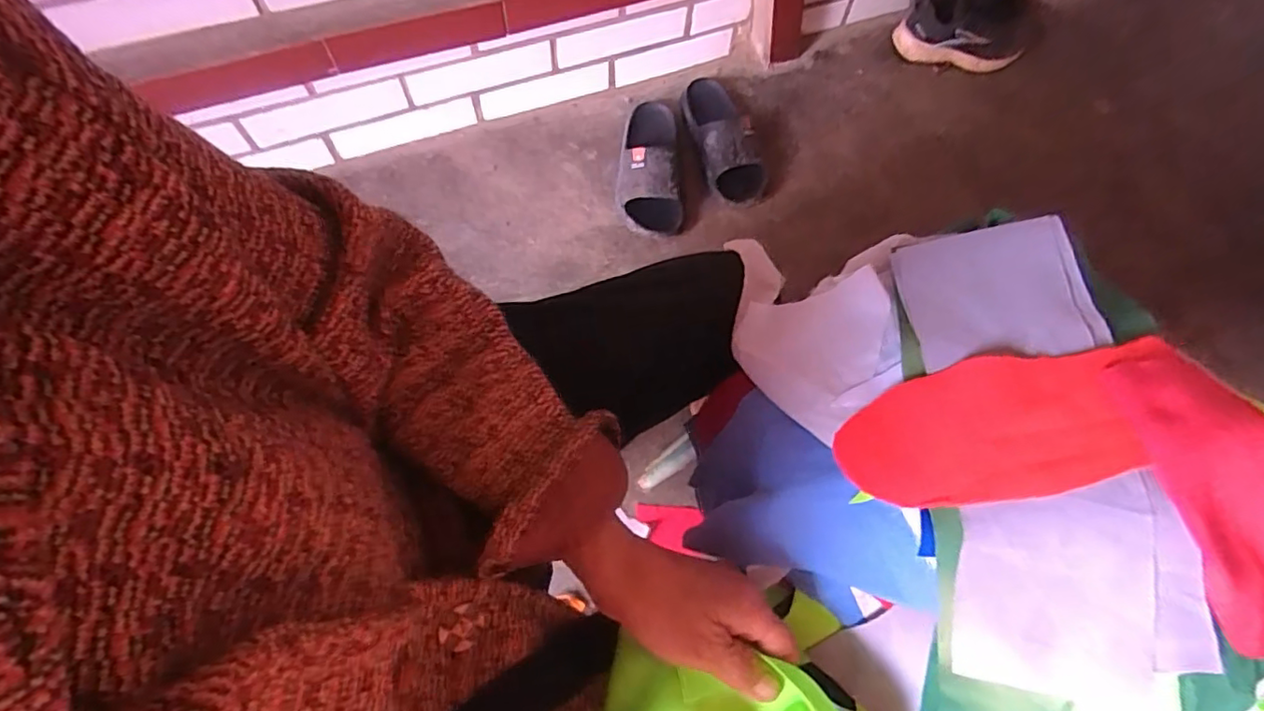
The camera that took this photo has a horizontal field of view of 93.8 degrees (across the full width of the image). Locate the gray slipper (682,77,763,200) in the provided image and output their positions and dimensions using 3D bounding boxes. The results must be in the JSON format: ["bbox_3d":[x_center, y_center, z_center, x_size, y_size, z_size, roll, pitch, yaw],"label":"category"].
[{"bbox_3d":[0.154,-0.383,1.012,0.100,0.094,0.252,-10,69,-7],"label":"gray slipper"}]

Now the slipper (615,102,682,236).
[{"bbox_3d":[0.026,-0.329,0.992,0.105,0.077,0.263,-2,68,-4],"label":"slipper"}]

